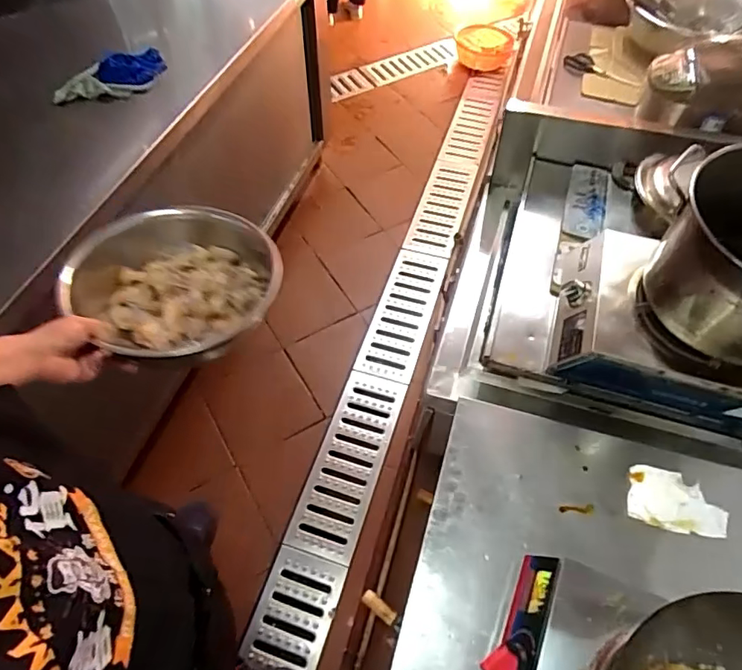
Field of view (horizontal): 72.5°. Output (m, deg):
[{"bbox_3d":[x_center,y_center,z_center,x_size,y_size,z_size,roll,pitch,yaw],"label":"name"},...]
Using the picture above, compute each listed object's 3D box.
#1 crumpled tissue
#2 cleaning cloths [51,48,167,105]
[{"bbox_3d":[0.503,0.273,0.832,0.151,0.012,0.094,11,57,7],"label":"crumpled tissue"},{"bbox_3d":[-0.603,-0.599,1.165,0.260,0.052,0.149,-24,60,-16],"label":"cleaning cloths"}]

